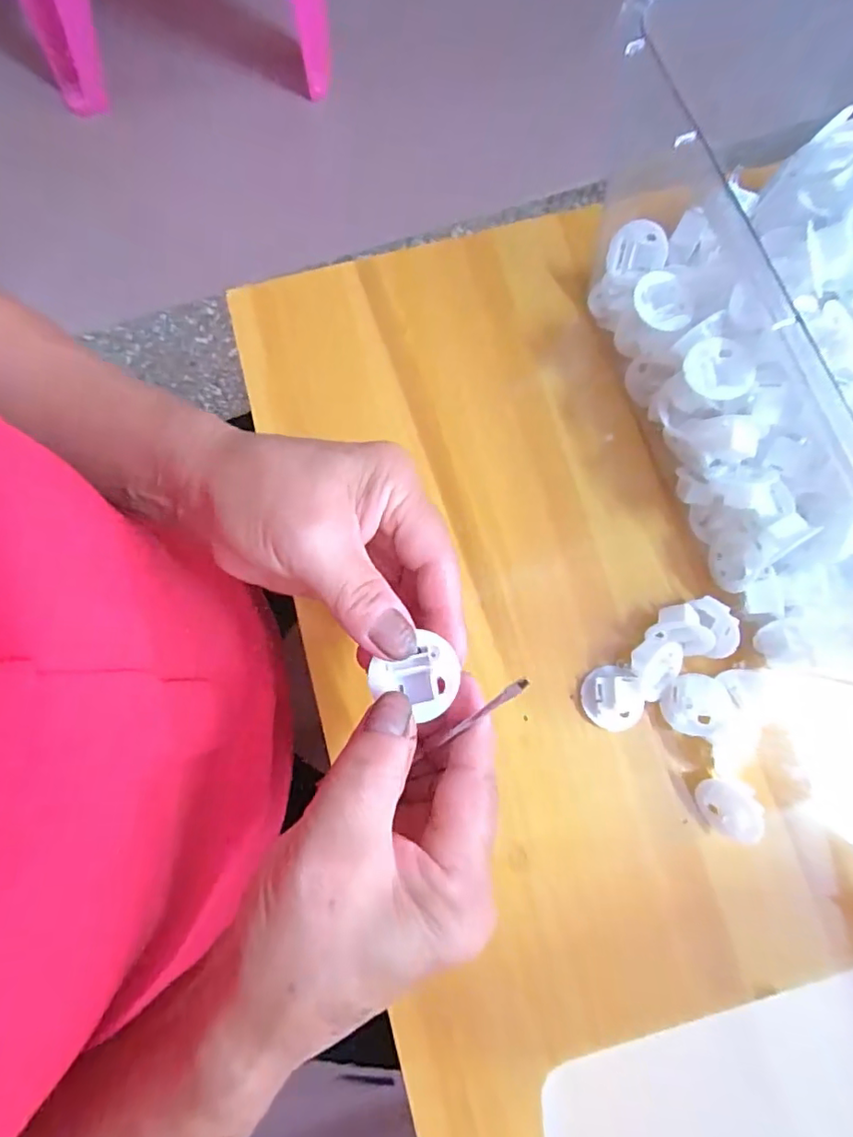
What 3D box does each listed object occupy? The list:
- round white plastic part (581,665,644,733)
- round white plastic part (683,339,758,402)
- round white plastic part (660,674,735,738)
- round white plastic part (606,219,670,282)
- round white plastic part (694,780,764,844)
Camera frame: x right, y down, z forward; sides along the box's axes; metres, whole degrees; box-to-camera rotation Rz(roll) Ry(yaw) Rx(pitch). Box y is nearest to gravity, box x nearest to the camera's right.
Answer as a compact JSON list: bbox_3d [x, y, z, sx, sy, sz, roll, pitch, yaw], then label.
[{"bbox_3d":[0.098,0.069,0.292,0.029,0.016,0.033,-12,80,-4],"label":"round white plastic part"},{"bbox_3d":[0.143,-0.097,0.272,0.032,0.007,0.027,39,81,6],"label":"round white plastic part"},{"bbox_3d":[0.139,0.071,0.291,0.032,0.018,0.030,-3,79,-2],"label":"round white plastic part"},{"bbox_3d":[0.120,-0.179,0.313,0.032,0.029,0.004,5,42,-1],"label":"round white plastic part"},{"bbox_3d":[0.153,0.121,0.279,0.031,0.010,0.029,-2,84,42],"label":"round white plastic part"}]

